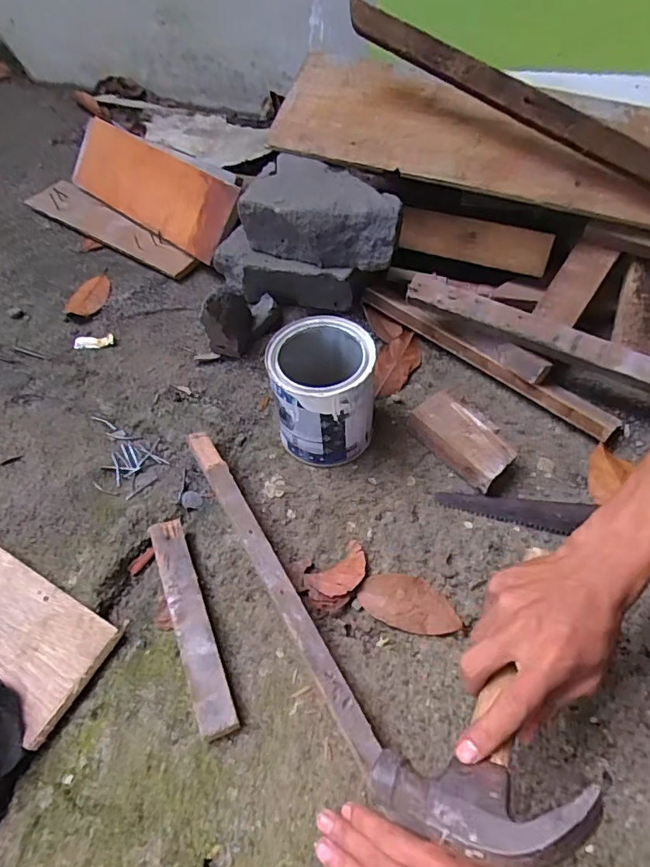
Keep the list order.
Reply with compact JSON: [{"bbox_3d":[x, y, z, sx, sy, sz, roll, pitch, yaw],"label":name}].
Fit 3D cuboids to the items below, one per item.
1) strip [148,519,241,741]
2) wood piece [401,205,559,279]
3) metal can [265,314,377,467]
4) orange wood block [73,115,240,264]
[{"bbox_3d":[-0.125,0.174,0.493,0.033,0.026,0.206,-21,57,-12],"label":"strip"},{"bbox_3d":[0.197,-0.260,0.705,0.198,0.055,0.015,17,27,14],"label":"wood piece"},{"bbox_3d":[-0.002,-0.042,0.576,0.103,0.135,0.108,-1,55,1],"label":"metal can"},{"bbox_3d":[-0.274,-0.385,0.811,0.346,0.115,0.025,34,20,22],"label":"orange wood block"}]

